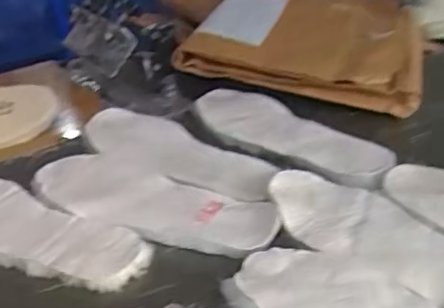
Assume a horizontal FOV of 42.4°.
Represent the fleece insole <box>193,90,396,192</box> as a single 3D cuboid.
[{"bbox_3d":[0.062,-0.026,0.625,0.095,0.007,0.284,-25,34,-31],"label":"fleece insole"}]

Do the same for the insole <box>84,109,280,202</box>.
[{"bbox_3d":[-0.051,-0.003,0.600,0.261,0.012,0.089,20,38,39],"label":"insole"}]

